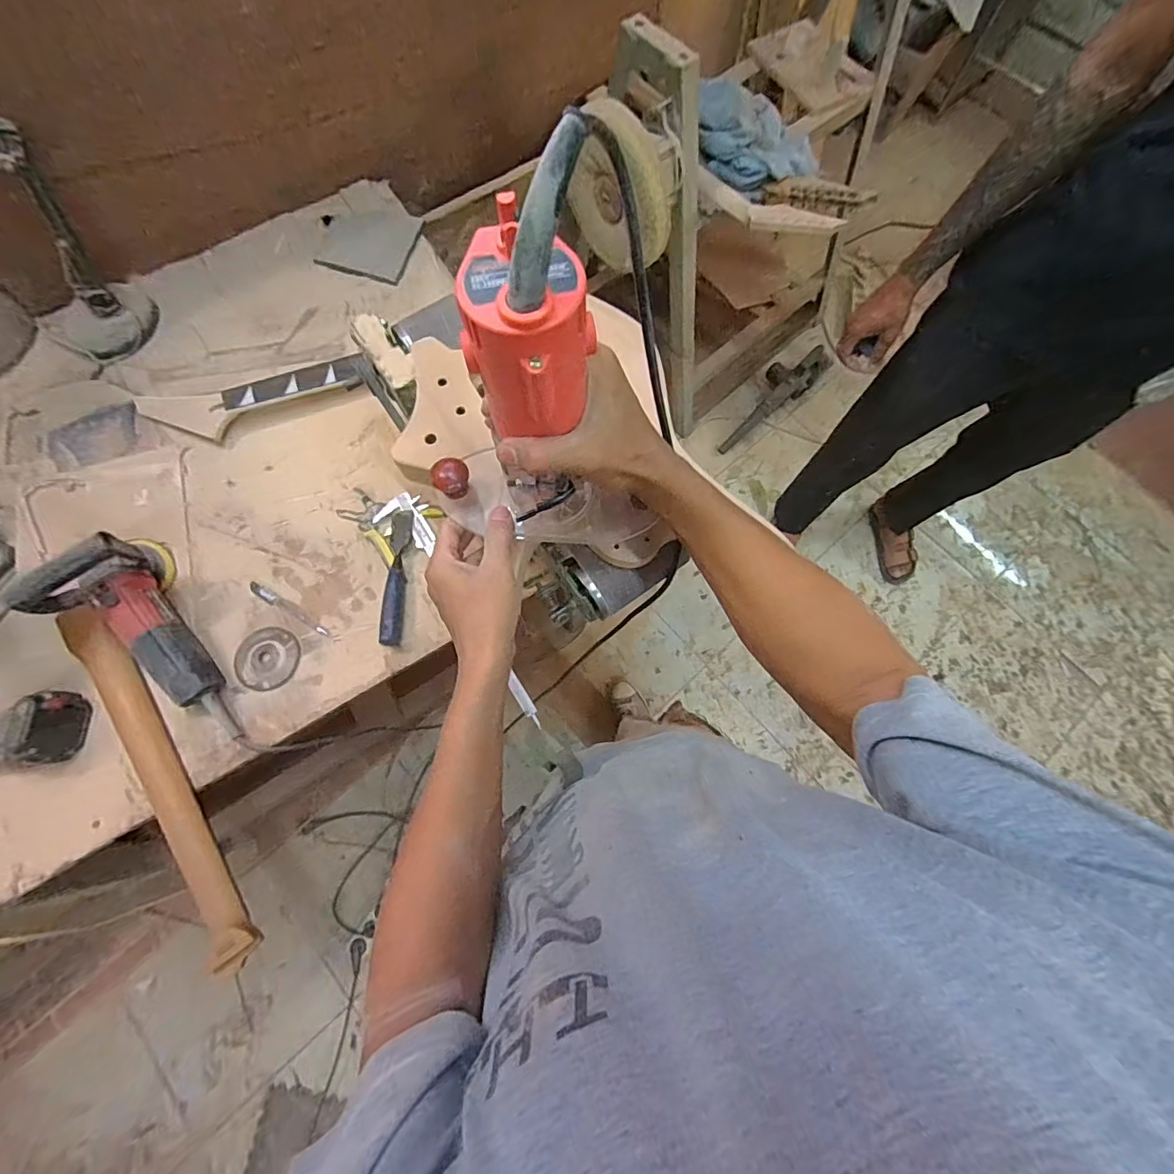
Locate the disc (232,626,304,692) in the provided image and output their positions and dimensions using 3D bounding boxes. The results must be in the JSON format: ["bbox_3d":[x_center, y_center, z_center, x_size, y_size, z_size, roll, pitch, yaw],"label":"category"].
[{"bbox_3d":[-0.453,0.101,0.709,0.090,0.004,0.084,11,73,3],"label":"disc"}]

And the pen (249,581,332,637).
[{"bbox_3d":[-0.440,0.034,0.737,0.145,0.011,0.015,31,75,8],"label":"pen"}]

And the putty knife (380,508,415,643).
[{"bbox_3d":[-0.279,-0.015,0.732,0.032,0.032,0.202,1,73,-1],"label":"putty knife"}]

